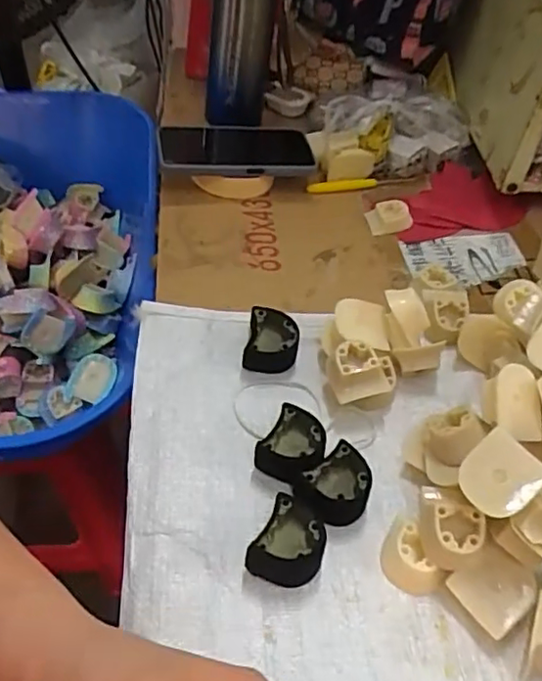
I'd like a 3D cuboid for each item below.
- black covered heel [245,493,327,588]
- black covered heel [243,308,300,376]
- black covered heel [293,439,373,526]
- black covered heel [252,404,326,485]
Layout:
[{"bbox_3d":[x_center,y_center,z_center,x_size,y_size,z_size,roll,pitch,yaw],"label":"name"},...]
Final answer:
[{"bbox_3d":[0.011,0.130,0.368,0.040,0.031,0.045,28,53,18],"label":"black covered heel"},{"bbox_3d":[0.002,0.001,0.479,0.041,0.031,0.044,10,49,3],"label":"black covered heel"},{"bbox_3d":[0.045,0.102,0.401,0.051,0.028,0.039,-31,59,-27],"label":"black covered heel"},{"bbox_3d":[0.017,0.078,0.418,0.041,0.029,0.049,27,53,17],"label":"black covered heel"}]

